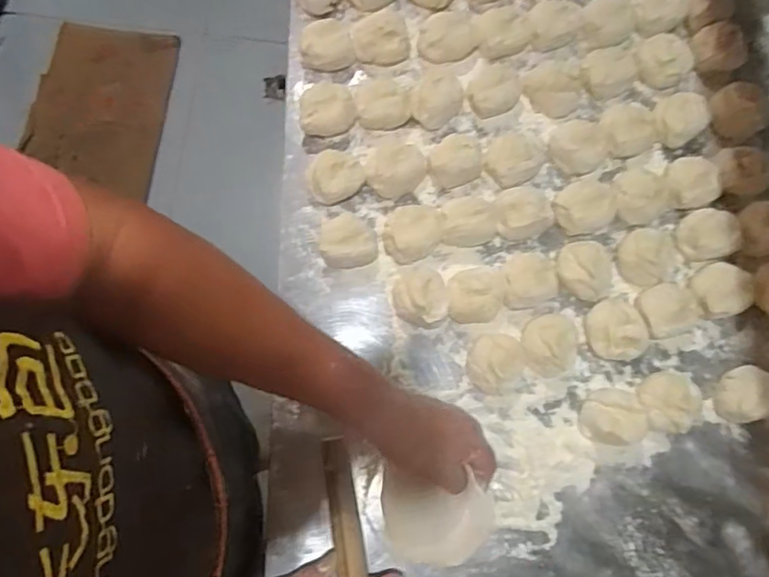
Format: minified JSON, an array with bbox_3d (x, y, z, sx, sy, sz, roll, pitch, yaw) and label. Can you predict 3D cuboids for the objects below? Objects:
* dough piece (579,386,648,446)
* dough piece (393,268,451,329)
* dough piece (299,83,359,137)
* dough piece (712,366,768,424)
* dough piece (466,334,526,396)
[{"bbox_3d":[0.199,0.112,0.499,0.050,0.034,0.047,1,77,-2],"label":"dough piece"},{"bbox_3d":[0.033,0.007,0.518,0.049,0.038,0.053,0,77,0],"label":"dough piece"},{"bbox_3d":[-0.054,-0.176,0.558,0.052,0.032,0.051,1,77,-2],"label":"dough piece"},{"bbox_3d":[0.323,0.095,0.517,0.043,0.039,0.052,-5,77,-2],"label":"dough piece"},{"bbox_3d":[0.100,0.066,0.521,0.048,0.033,0.052,1,77,-2],"label":"dough piece"}]

